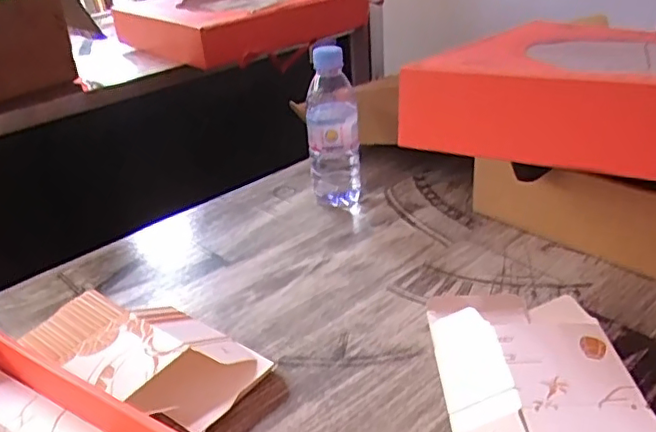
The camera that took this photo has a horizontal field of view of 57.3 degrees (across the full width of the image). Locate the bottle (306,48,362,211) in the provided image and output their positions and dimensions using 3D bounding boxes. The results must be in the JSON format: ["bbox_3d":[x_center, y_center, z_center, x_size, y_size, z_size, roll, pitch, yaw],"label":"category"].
[{"bbox_3d":[0.006,-0.101,0.694,0.058,0.180,0.056,-4,30,2],"label":"bottle"}]

